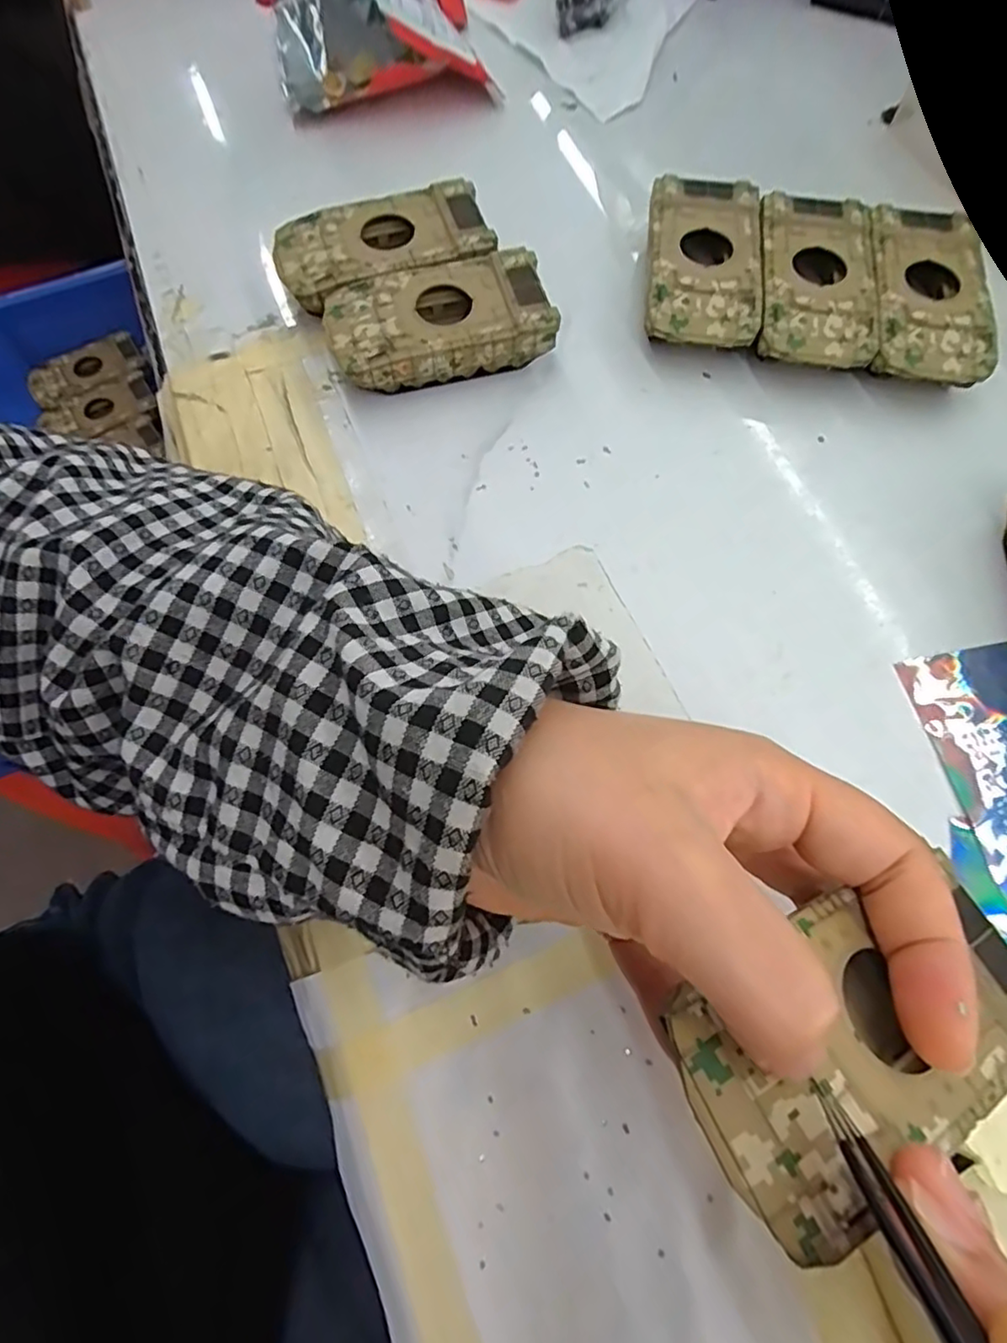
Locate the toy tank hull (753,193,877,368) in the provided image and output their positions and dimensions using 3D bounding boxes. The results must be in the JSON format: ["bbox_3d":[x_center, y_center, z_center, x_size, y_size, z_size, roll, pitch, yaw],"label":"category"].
[{"bbox_3d":[0.142,-0.177,0.293,0.049,0.024,0.093,7,70,3],"label":"toy tank hull"}]

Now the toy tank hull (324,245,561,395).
[{"bbox_3d":[-0.028,-0.154,0.282,0.095,0.026,0.050,-13,70,-5],"label":"toy tank hull"}]

